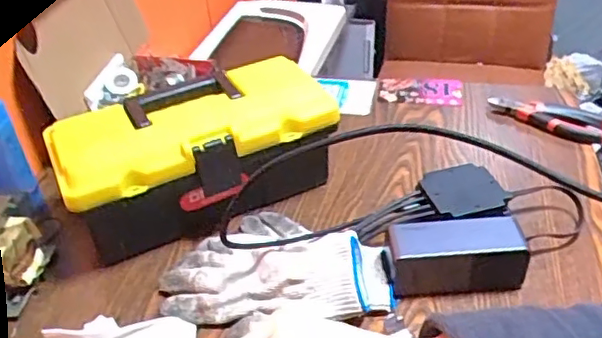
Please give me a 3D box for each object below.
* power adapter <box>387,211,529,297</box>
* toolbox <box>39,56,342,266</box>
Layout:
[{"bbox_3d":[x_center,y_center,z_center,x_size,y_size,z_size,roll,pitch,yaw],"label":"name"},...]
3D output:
[{"bbox_3d":[0.149,0.080,0.585,0.128,0.046,0.060,-4,37,1],"label":"power adapter"},{"bbox_3d":[-0.108,-0.012,0.668,0.294,0.132,0.130,-20,40,-20],"label":"toolbox"}]

